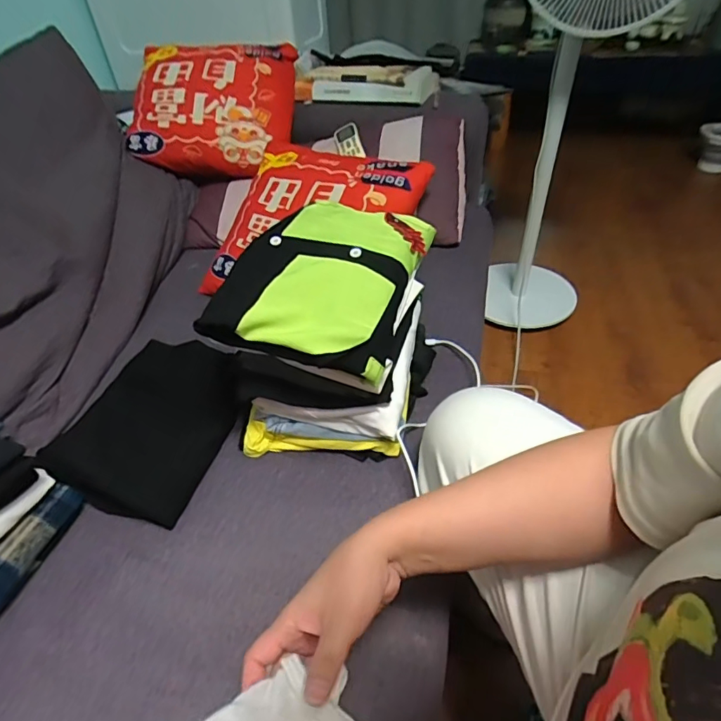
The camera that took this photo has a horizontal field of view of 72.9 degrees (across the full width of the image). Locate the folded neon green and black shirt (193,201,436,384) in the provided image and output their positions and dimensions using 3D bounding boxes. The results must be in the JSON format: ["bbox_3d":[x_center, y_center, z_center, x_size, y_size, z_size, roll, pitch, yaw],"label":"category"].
[{"bbox_3d":[-0.038,-0.114,0.634,0.206,0.075,0.324,9,43,13],"label":"folded neon green and black shirt"}]

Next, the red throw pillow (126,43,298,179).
[{"bbox_3d":[-0.325,-0.552,1.053,0.338,0.092,0.294,7,84,0],"label":"red throw pillow"}]

